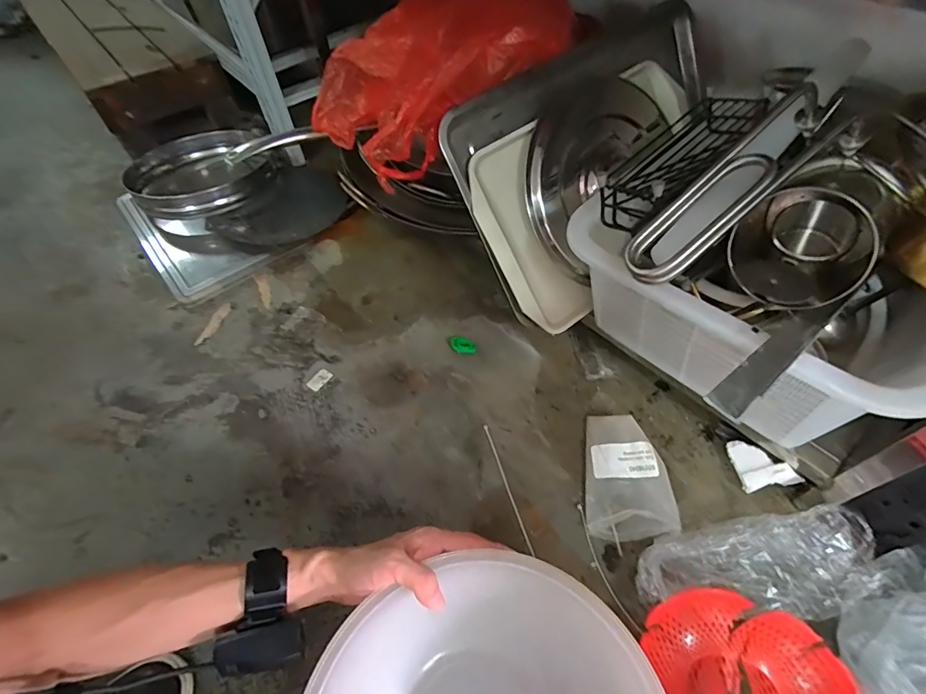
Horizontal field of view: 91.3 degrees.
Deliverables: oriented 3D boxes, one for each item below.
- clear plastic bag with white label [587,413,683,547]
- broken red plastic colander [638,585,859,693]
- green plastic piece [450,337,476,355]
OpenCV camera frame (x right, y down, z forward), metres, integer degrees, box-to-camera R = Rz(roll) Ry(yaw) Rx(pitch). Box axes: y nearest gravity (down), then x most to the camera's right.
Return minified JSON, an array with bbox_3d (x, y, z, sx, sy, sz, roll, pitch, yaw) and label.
[{"bbox_3d":[0.226,0.178,0.629,0.108,0.046,0.167,3,54,3],"label":"clear plastic bag with white label"},{"bbox_3d":[0.295,0.362,0.479,0.207,0.058,0.169,12,55,10],"label":"broken red plastic colander"},{"bbox_3d":[-0.001,-0.001,0.779,0.049,0.019,0.024,21,57,15],"label":"green plastic piece"}]

